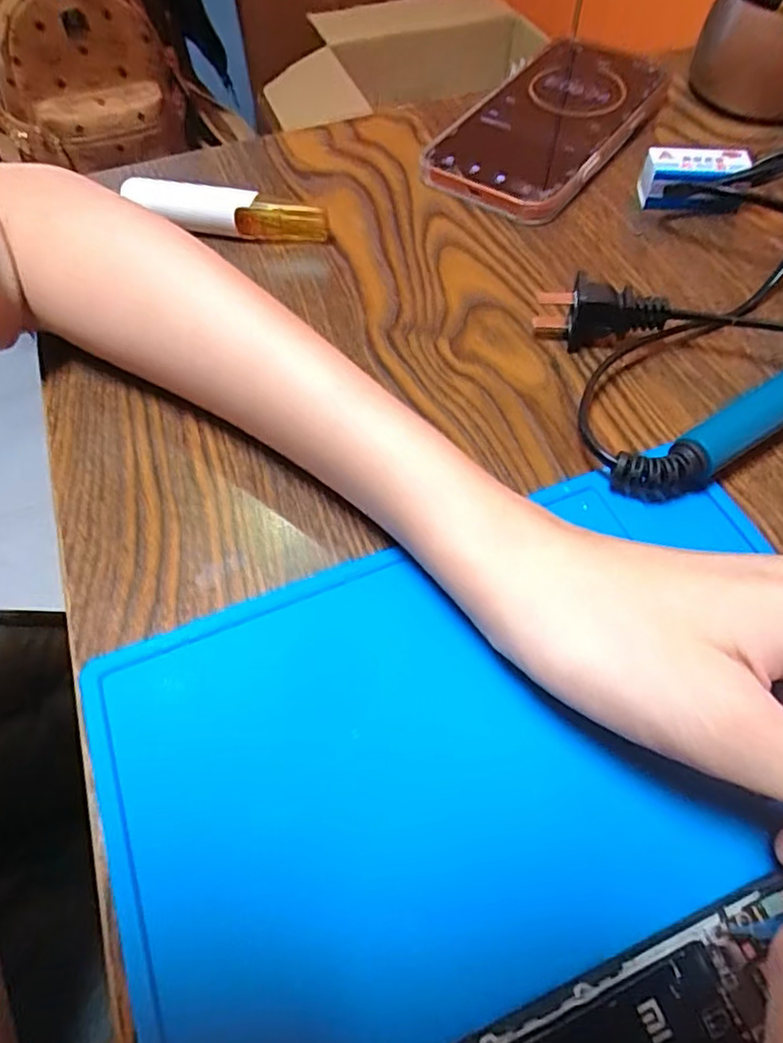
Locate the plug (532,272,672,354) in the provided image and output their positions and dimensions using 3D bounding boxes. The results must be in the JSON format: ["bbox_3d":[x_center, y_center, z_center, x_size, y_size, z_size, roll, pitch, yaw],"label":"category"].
[{"bbox_3d":[0.088,-0.086,0.258,0.051,0.027,0.014,10,60,7],"label":"plug"}]

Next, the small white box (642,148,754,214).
[{"bbox_3d":[0.153,-0.174,0.312,0.052,0.022,0.021,4,59,4],"label":"small white box"}]

